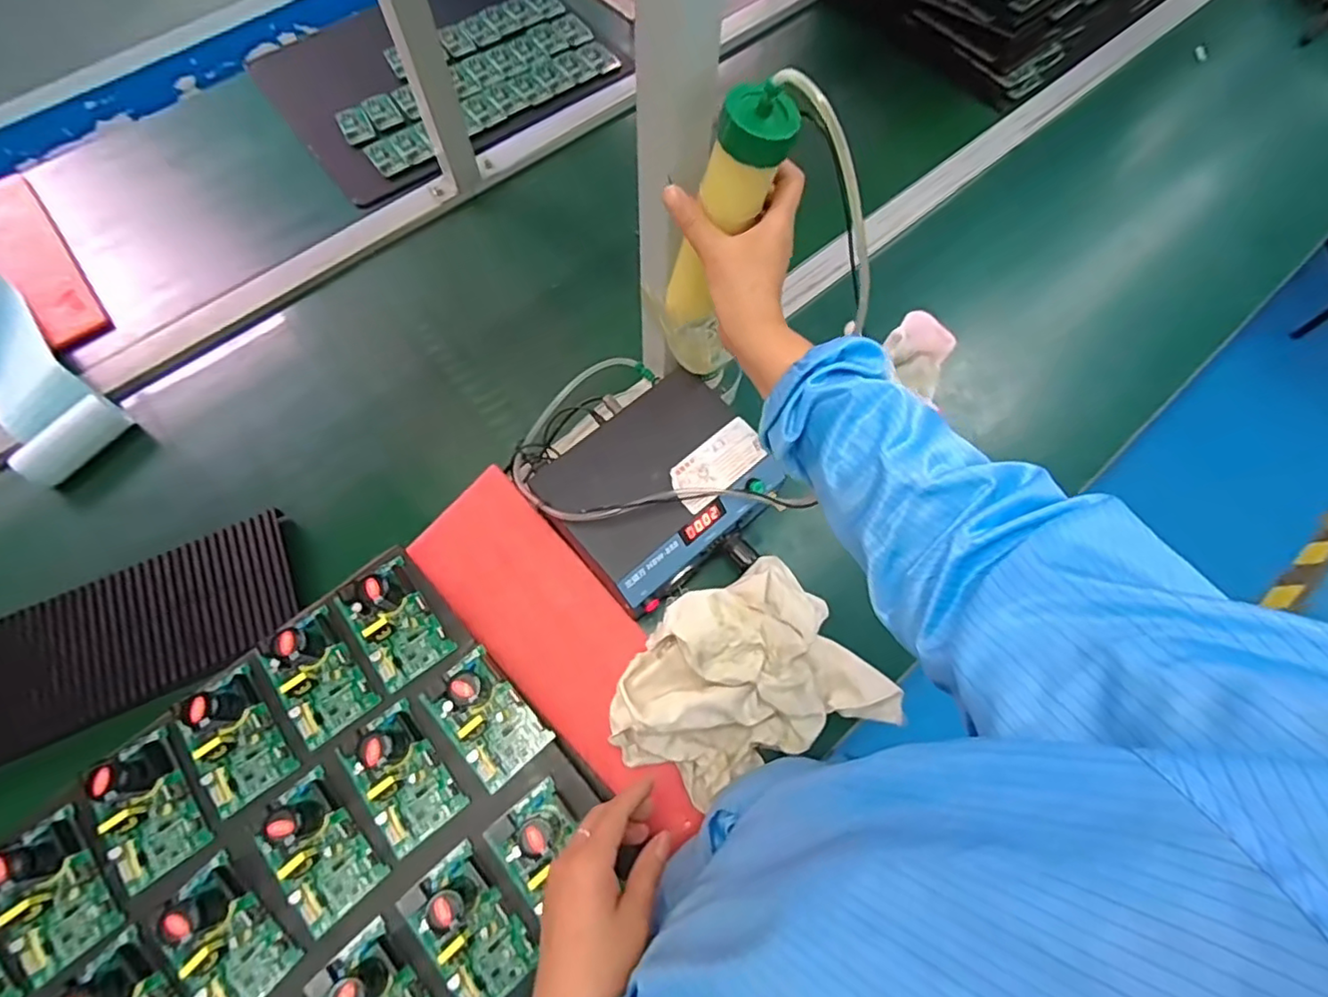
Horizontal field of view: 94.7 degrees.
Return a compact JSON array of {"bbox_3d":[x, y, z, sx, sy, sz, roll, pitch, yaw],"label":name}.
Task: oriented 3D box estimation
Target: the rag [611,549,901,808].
[{"bbox_3d":[0.079,0.172,0.563,0.251,0.130,0.181,-29,71,-12],"label":"rag"}]

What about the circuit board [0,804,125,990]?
[{"bbox_3d":[-0.492,0.314,0.478,0.073,0.047,0.110,-37,73,-14],"label":"circuit board"}]

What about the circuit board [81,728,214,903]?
[{"bbox_3d":[-0.436,0.256,0.501,0.075,0.048,0.107,-36,73,-14],"label":"circuit board"}]

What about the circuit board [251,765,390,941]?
[{"bbox_3d":[-0.290,0.286,0.495,0.073,0.040,0.112,-36,73,-14],"label":"circuit board"}]

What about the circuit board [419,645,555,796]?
[{"bbox_3d":[-0.161,0.190,0.537,0.069,0.050,0.110,-41,74,-15],"label":"circuit board"}]

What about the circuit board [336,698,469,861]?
[{"bbox_3d":[-0.229,0.235,0.516,0.066,0.040,0.109,-36,73,-14],"label":"circuit board"}]

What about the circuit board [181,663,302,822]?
[{"bbox_3d":[-0.378,0.205,0.524,0.072,0.045,0.110,-33,72,-13],"label":"circuit board"}]

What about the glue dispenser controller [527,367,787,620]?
[{"bbox_3d":[-0.010,-0.006,0.629,0.229,0.079,0.180,-38,73,-15],"label":"glue dispenser controller"}]

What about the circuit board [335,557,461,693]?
[{"bbox_3d":[-0.255,0.112,0.562,0.072,0.039,0.107,-34,73,-14],"label":"circuit board"}]

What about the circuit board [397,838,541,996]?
[{"bbox_3d":[-0.157,0.343,0.480,0.068,0.049,0.110,-40,74,-15],"label":"circuit board"}]

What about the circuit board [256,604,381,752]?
[{"bbox_3d":[-0.318,0.156,0.543,0.071,0.042,0.110,-35,73,-14],"label":"circuit board"}]

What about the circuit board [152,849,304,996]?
[{"bbox_3d":[-0.350,0.344,0.469,0.109,0.043,0.073,42,73,14],"label":"circuit board"}]

